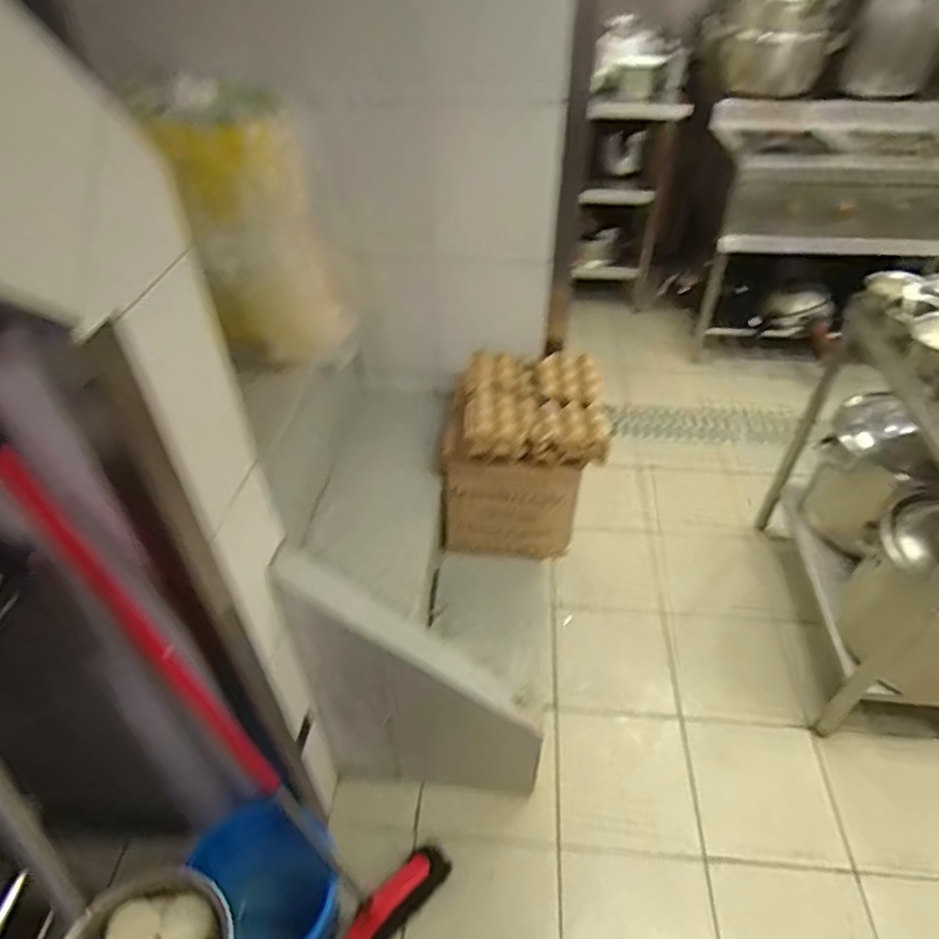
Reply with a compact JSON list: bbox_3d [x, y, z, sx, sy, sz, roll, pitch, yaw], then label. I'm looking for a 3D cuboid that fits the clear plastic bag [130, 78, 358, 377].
[{"bbox_3d":[-0.359,-0.406,1.116,0.279,0.491,0.094,-27,53,-29],"label":"clear plastic bag"}]

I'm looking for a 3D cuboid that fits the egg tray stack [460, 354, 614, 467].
[{"bbox_3d":[0.135,-0.141,1.355,0.293,0.076,0.293,2,44,-4],"label":"egg tray stack"}]

